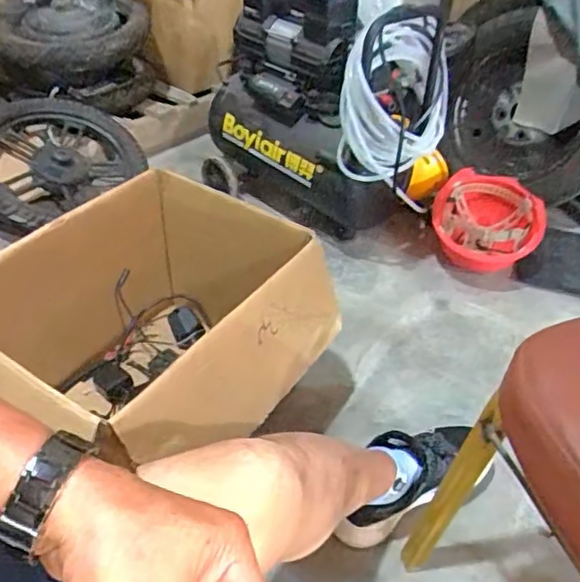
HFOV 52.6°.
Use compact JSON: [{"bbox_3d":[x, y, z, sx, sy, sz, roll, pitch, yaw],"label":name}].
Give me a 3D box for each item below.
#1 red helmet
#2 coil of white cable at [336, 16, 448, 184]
[{"bbox_3d":[0.428,-0.140,1.293,0.231,0.141,0.196,21,44,19],"label":"red helmet"},{"bbox_3d":[0.205,-0.382,1.131,0.199,0.263,0.241,13,42,11],"label":"coil of white cable"}]

